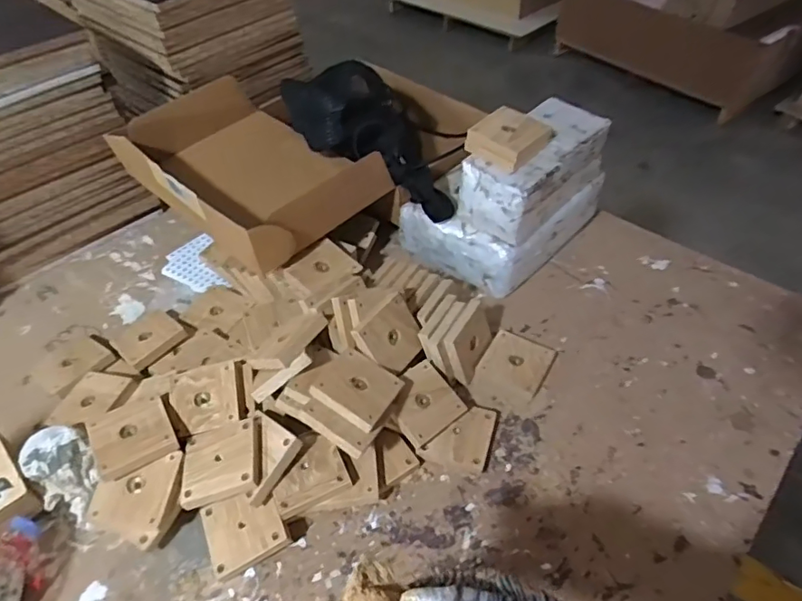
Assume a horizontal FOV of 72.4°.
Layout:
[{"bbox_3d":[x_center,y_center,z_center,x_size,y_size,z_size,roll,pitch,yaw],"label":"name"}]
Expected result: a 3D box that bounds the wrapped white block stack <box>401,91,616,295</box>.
[{"bbox_3d":[0.166,-0.171,0.874,0.282,0.208,0.199,-36,56,-28],"label":"wrapped white block stack"}]

